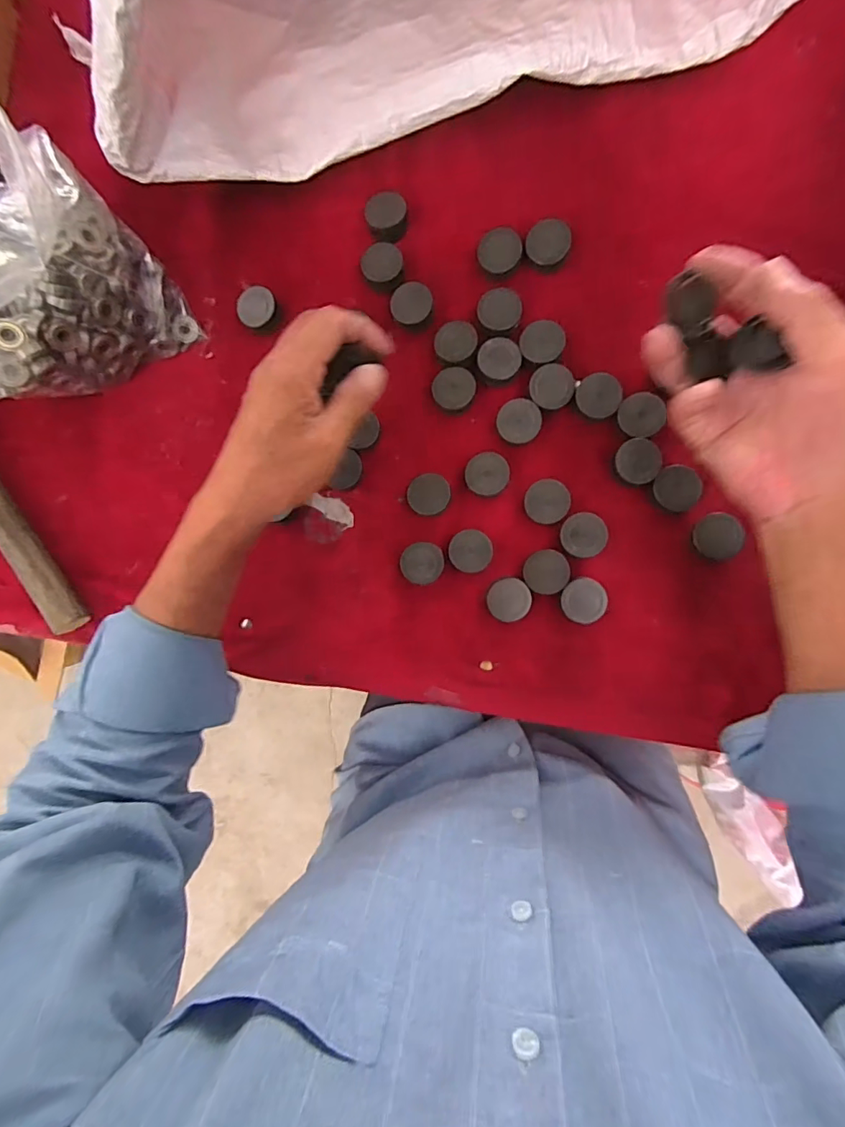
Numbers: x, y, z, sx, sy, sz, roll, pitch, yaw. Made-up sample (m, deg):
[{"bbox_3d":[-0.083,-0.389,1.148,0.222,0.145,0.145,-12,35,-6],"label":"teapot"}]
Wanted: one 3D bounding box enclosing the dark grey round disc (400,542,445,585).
[{"bbox_3d":[0.000,0.000,0.381,0.031,0.014,0.031,0,89,8],"label":"dark grey round disc"}]

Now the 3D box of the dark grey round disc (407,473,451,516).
[{"bbox_3d":[0.006,-0.053,0.383,0.031,0.017,0.029,0,89,8],"label":"dark grey round disc"}]

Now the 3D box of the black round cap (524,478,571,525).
[{"bbox_3d":[0.093,-0.046,0.370,0.032,0.016,0.032,-6,88,7],"label":"black round cap"}]

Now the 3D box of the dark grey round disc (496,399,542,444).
[{"bbox_3d":[0.073,-0.107,0.375,0.032,0.010,0.031,0,89,8],"label":"dark grey round disc"}]

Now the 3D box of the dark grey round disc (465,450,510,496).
[{"bbox_3d":[0.050,-0.067,0.379,0.032,0.015,0.031,0,89,8],"label":"dark grey round disc"}]

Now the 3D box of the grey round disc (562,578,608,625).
[{"bbox_3d":[0.120,0.028,0.371,0.032,0.020,0.033,0,89,8],"label":"grey round disc"}]

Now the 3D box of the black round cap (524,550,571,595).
[{"bbox_3d":[0.092,0.007,0.368,0.032,0.012,0.032,0,89,8],"label":"black round cap"}]

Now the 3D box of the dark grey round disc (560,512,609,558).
[{"bbox_3d":[0.118,-0.021,0.368,0.031,0.017,0.031,-6,88,7],"label":"dark grey round disc"}]

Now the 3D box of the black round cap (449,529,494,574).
[{"bbox_3d":[0.037,-0.009,0.380,0.032,0.011,0.032,-5,88,7],"label":"black round cap"}]

